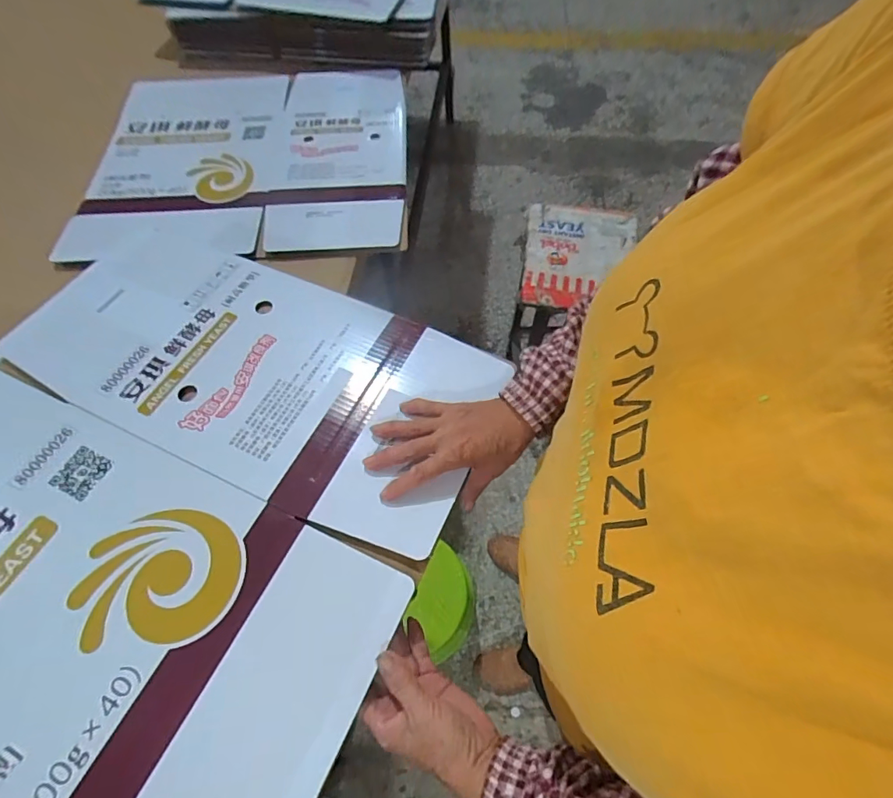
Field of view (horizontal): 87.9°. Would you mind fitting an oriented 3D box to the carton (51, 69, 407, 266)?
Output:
[{"bbox_3d":[-0.377,-0.510,0.943,0.625,0.042,0.594,-3,61,0],"label":"carton"}]

